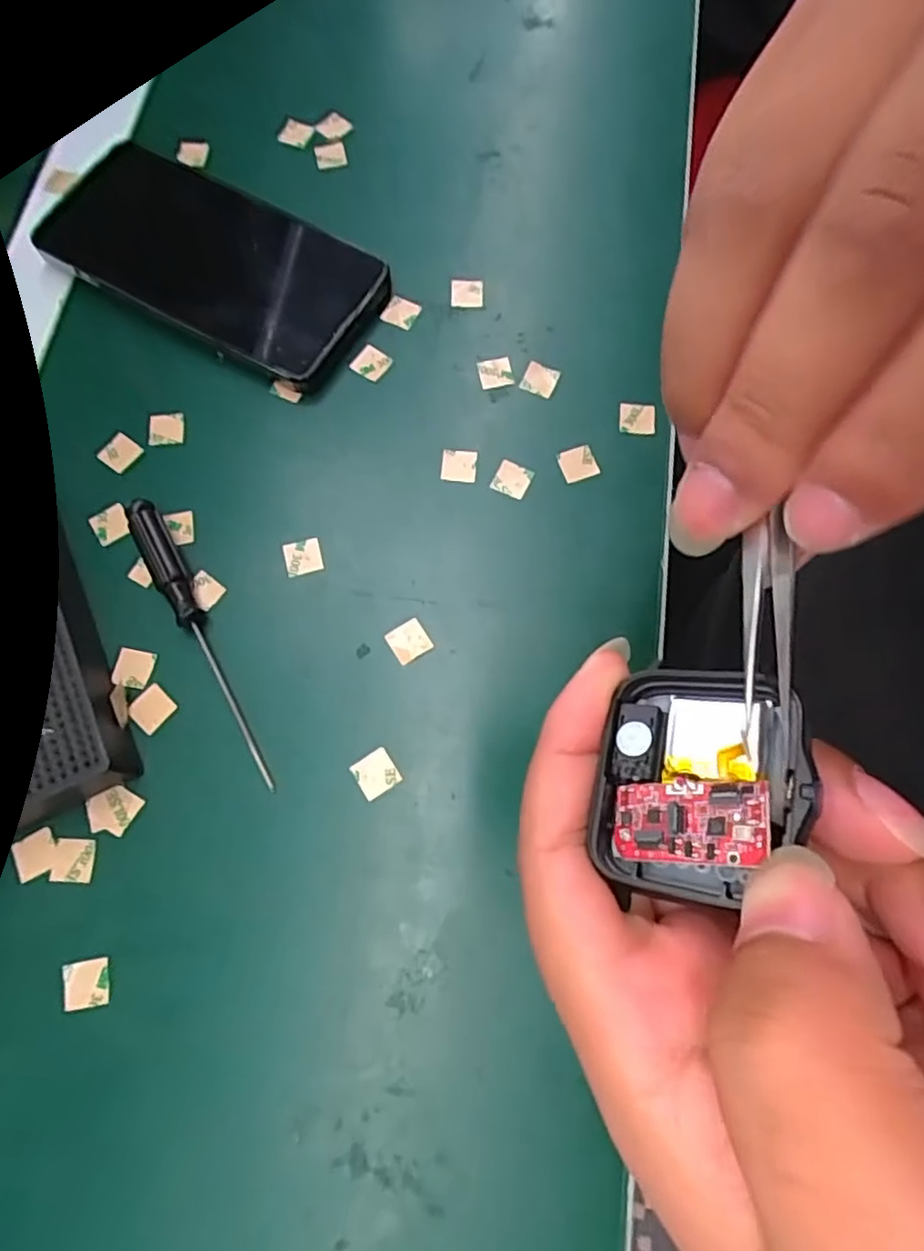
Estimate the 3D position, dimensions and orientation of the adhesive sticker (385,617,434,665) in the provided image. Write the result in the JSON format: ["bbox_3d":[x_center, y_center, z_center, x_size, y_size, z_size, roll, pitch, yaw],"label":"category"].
[{"bbox_3d":[-0.022,0.006,0.270,0.015,0.004,0.016,-31,74,-6],"label":"adhesive sticker"}]

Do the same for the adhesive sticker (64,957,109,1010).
[{"bbox_3d":[-0.135,0.128,0.236,0.016,0.004,0.016,-10,72,-1],"label":"adhesive sticker"}]

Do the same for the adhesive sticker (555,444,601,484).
[{"bbox_3d":[0.051,-0.072,0.293,0.015,0.004,0.015,-18,79,-2],"label":"adhesive sticker"}]

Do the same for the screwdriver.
[{"bbox_3d":[-0.106,0.004,0.265,0.013,0.015,0.129,-29,73,-7],"label":"screwdriver"}]

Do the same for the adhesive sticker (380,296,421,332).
[{"bbox_3d":[-0.030,-0.151,0.317,0.016,0.004,0.015,24,74,10],"label":"adhesive sticker"}]

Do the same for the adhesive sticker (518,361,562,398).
[{"bbox_3d":[0.036,-0.114,0.304,0.015,0.004,0.015,19,74,8],"label":"adhesive sticker"}]

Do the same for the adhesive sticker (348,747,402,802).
[{"bbox_3d":[-0.034,0.057,0.255,0.016,0.004,0.016,-32,73,-8],"label":"adhesive sticker"}]

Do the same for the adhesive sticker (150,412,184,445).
[{"bbox_3d":[-0.136,-0.091,0.302,0.016,0.004,0.016,-4,72,1],"label":"adhesive sticker"}]

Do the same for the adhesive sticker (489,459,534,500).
[{"bbox_3d":[0.022,-0.064,0.291,0.015,0.004,0.015,27,79,1],"label":"adhesive sticker"}]

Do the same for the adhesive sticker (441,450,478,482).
[{"bbox_3d":[-0.001,-0.071,0.294,0.015,0.004,0.015,4,81,0],"label":"adhesive sticker"}]

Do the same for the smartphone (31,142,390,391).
[{"bbox_3d":[-0.118,-0.174,0.313,0.154,0.012,0.075,30,81,7],"label":"smartphone"}]

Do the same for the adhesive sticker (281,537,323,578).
[{"bbox_3d":[-0.068,-0.030,0.283,0.016,0.004,0.016,-14,73,2],"label":"adhesive sticker"}]

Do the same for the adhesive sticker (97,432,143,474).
[{"bbox_3d":[-0.155,-0.079,0.300,0.016,0.004,0.016,35,78,9],"label":"adhesive sticker"}]

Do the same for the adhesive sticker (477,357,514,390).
[{"bbox_3d":[0.016,-0.117,0.306,0.015,0.004,0.015,-10,74,4],"label":"adhesive sticker"}]

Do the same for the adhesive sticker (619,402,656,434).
[{"bbox_3d":[0.079,-0.094,0.299,0.015,0.004,0.015,4,80,1],"label":"adhesive sticker"}]

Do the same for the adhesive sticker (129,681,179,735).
[{"bbox_3d":[-0.124,0.033,0.265,0.016,0.004,0.016,41,82,13],"label":"adhesive sticker"}]

